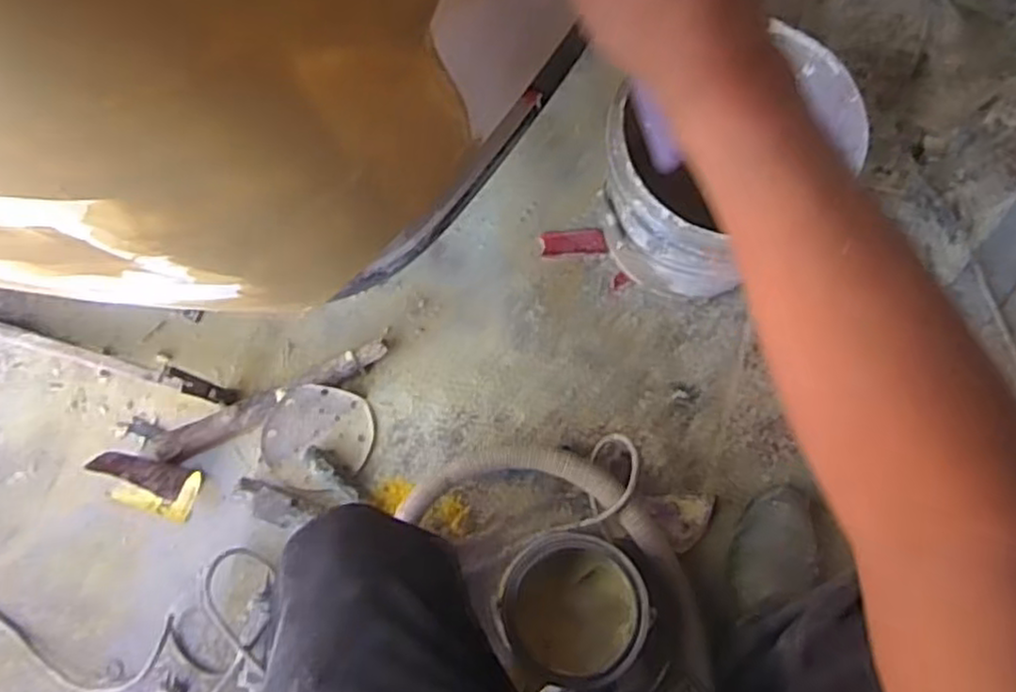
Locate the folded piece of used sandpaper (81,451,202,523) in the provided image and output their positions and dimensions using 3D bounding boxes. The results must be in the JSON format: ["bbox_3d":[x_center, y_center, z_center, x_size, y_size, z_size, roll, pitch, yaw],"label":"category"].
[{"bbox_3d":[-0.457,0.176,0.914,0.117,0.069,0.066,15,79,5],"label":"folded piece of used sandpaper"}]

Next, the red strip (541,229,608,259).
[{"bbox_3d":[0.091,-0.142,0.998,0.087,0.011,0.037,-7,78,0],"label":"red strip"}]

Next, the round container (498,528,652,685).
[{"bbox_3d":[0.072,0.289,0.813,0.143,0.139,0.147,0,78,2],"label":"round container"}]

